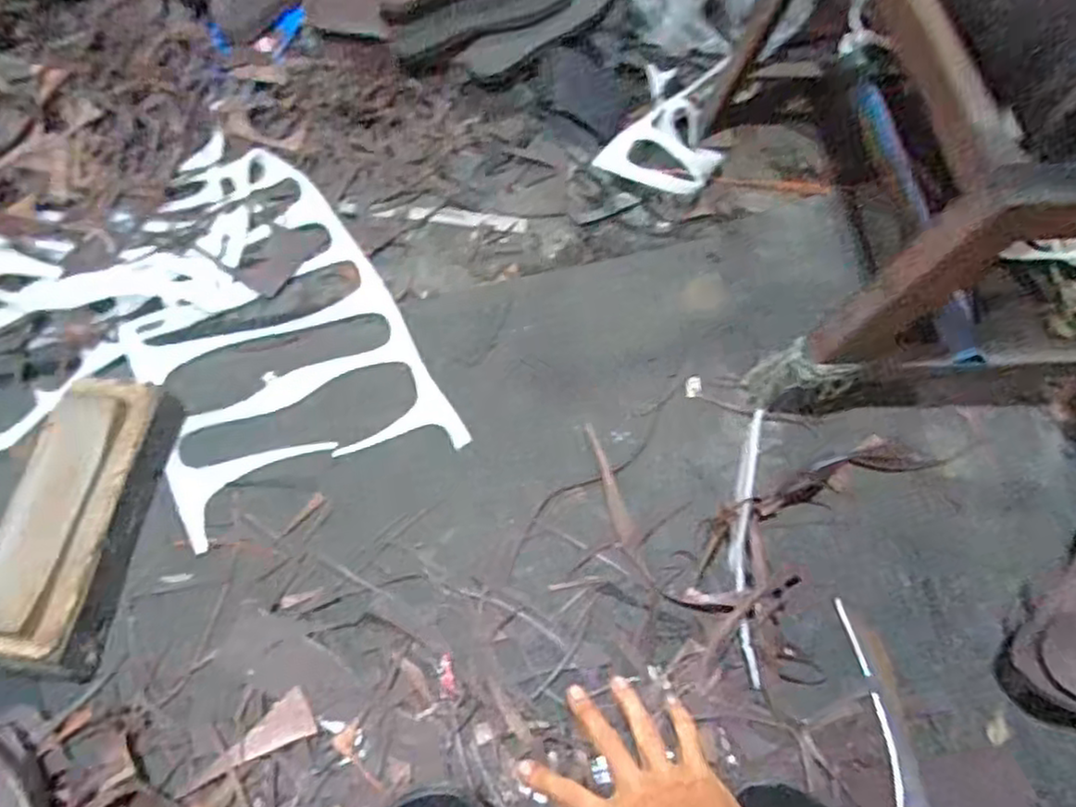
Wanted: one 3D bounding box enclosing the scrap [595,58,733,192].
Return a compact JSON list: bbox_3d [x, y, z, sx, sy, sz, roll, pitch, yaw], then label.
[{"bbox_3d":[0.164,-0.336,0.836,0.135,0.059,0.185,24,63,11],"label":"scrap"}]

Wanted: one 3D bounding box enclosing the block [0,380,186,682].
[{"bbox_3d":[-0.386,0.091,0.575,0.101,0.069,0.245,3,61,0],"label":"block"}]

